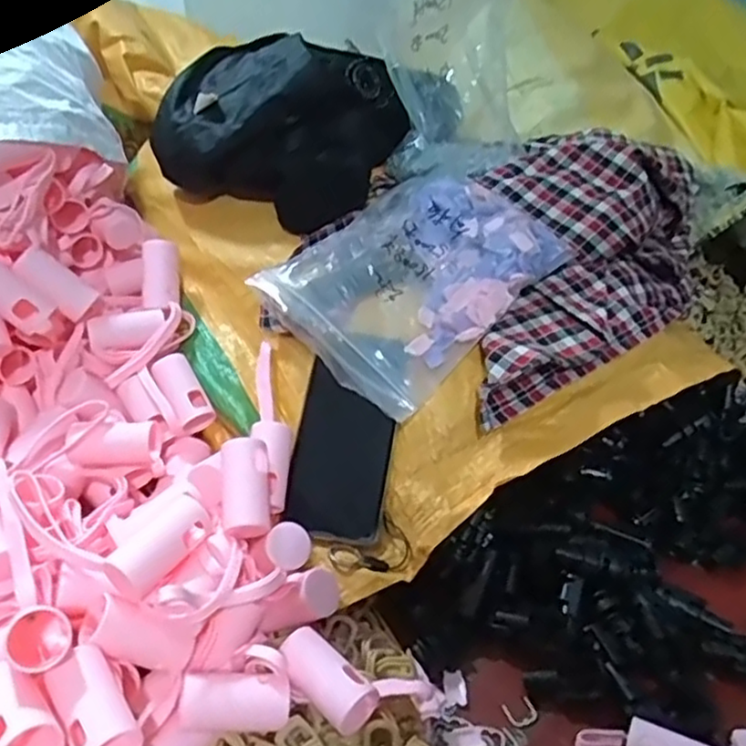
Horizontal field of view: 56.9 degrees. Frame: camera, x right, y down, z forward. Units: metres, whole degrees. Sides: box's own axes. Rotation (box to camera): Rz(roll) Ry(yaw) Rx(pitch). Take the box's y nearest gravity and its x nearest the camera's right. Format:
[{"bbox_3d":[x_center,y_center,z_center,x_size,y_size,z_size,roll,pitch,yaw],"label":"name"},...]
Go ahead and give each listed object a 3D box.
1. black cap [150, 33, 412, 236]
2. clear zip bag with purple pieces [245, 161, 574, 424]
[{"bbox_3d":[-0.088,-0.222,0.637,0.211,0.126,0.133,17,38,19],"label":"black cap"},{"bbox_3d":[0.037,-0.085,0.573,0.158,0.038,0.236,42,62,11],"label":"clear zip bag with purple pieces"}]

